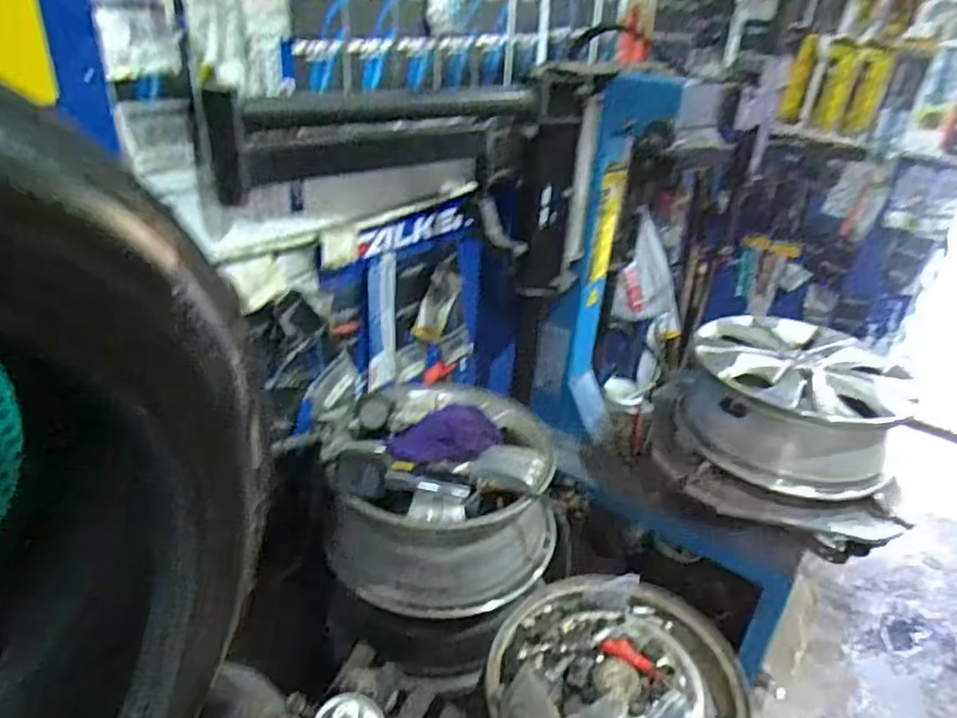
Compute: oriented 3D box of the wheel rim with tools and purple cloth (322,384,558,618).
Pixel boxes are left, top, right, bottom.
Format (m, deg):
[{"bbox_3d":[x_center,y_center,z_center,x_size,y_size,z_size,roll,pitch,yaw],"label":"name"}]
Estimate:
[{"bbox_3d":[-0.068,0.222,1.274,0.407,0.271,0.424,-2,31,-11],"label":"wheel rim with tools and purple cloth"}]

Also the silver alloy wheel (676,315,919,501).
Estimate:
[{"bbox_3d":[0.696,0.098,1.468,0.452,0.246,0.366,8,30,7],"label":"silver alloy wheel"}]

